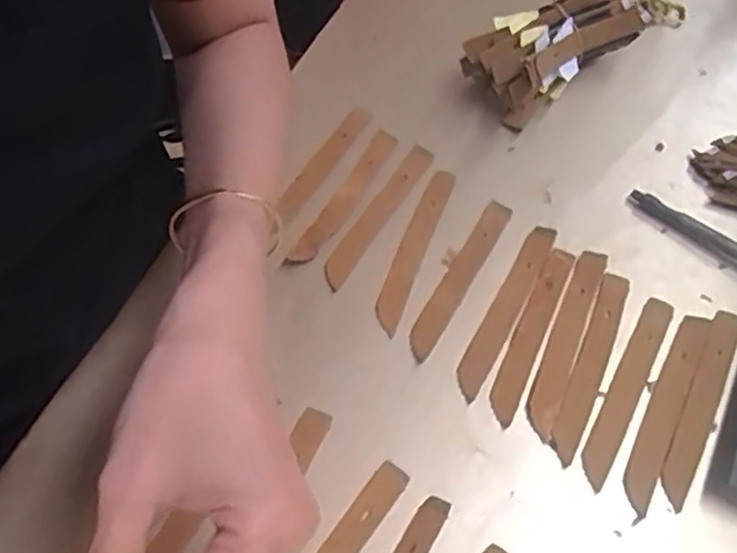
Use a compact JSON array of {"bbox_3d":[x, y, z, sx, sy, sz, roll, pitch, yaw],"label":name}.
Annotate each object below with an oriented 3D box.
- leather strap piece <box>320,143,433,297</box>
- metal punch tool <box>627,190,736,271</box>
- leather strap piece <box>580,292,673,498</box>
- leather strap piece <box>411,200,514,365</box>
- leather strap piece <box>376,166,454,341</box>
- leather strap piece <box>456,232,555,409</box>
[{"bbox_3d":[0.006,-0.041,0.458,0.016,0.006,0.123,28,63,15],"label":"leather strap piece"},{"bbox_3d":[0.212,-0.029,0.447,0.095,0.012,0.016,40,66,20],"label":"metal punch tool"},{"bbox_3d":[0.149,0.063,0.400,0.018,0.004,0.125,26,62,14],"label":"leather strap piece"},{"bbox_3d":[0.057,0.000,0.437,0.017,0.005,0.123,28,63,15],"label":"leather strap piece"},{"bbox_3d":[0.029,-0.019,0.447,0.017,0.004,0.125,18,60,10],"label":"leather strap piece"},{"bbox_3d":[0.084,0.020,0.421,0.018,0.004,0.123,24,64,19],"label":"leather strap piece"}]

